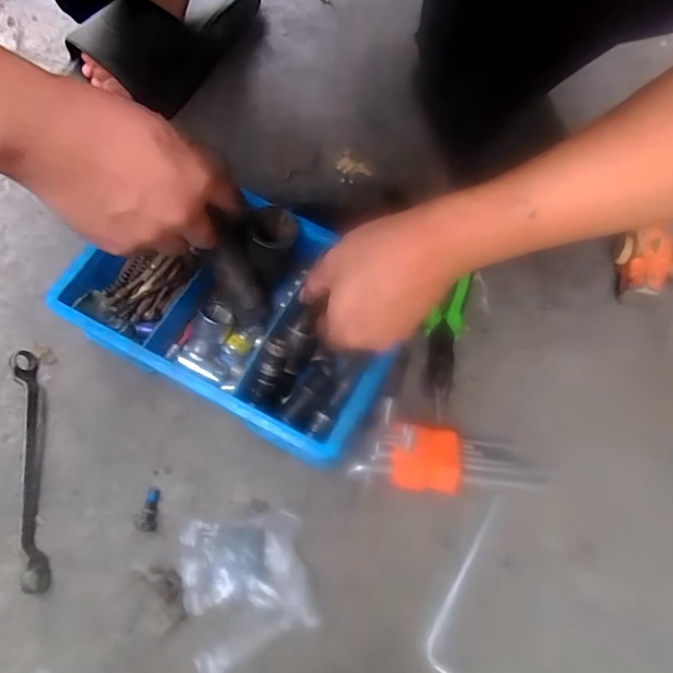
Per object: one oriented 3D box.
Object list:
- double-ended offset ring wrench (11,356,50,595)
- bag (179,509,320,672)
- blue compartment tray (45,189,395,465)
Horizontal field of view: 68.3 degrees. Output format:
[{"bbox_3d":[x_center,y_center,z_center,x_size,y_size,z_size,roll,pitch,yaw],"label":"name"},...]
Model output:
[{"bbox_3d":[-0.254,0.105,0.408,0.020,0.017,0.197,-12,69,-6],"label":"double-ended offset ring wrench"},{"bbox_3d":[-0.068,0.188,0.374,0.092,0.020,0.102,-11,69,-6],"label":"bag"},{"bbox_3d":[-0.075,-0.026,0.424,0.258,0.064,0.176,29,70,10],"label":"blue compartment tray"}]

